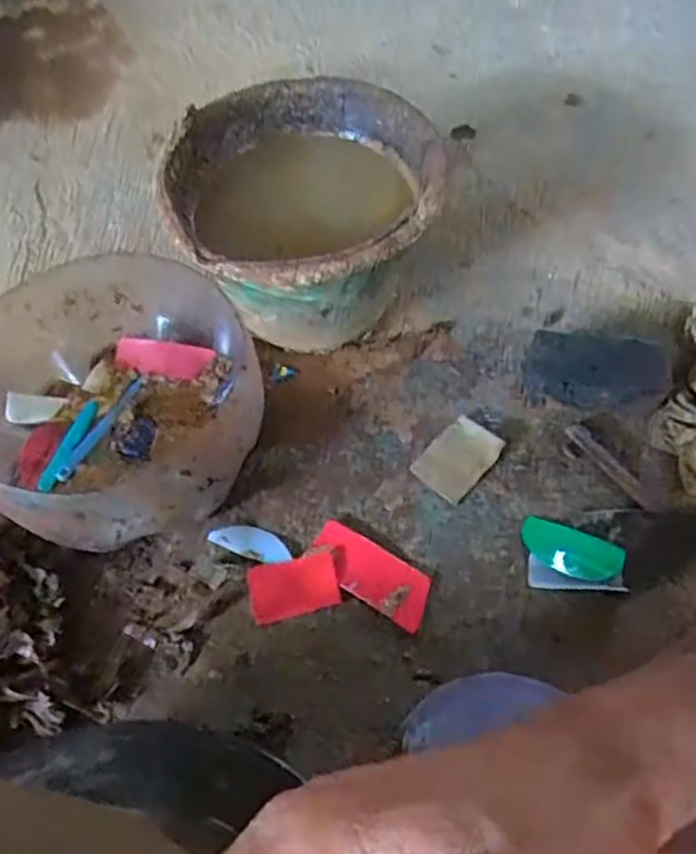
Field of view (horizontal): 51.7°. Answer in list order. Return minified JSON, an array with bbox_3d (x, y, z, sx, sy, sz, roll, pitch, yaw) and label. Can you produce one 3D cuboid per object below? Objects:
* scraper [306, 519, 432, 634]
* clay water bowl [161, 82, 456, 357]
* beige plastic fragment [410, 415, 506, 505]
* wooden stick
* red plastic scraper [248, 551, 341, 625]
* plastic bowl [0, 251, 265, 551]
[{"bbox_3d":[0.020,0.122,0.605,0.108,0.011,0.048,29,62,17],"label":"scraper"},{"bbox_3d":[-0.041,-0.196,0.720,0.249,0.171,0.266,1,58,0],"label":"clay water bowl"},{"bbox_3d":[0.100,0.028,0.655,0.053,0.010,0.073,39,84,15],"label":"beige plastic fragment"},{"bbox_3d":[0.235,0.033,0.649,0.013,0.010,0.100,-30,63,-18],"label":"wooden stick"},{"bbox_3d":[-0.045,0.133,0.603,0.071,0.008,0.048,-12,70,-2],"label":"red plastic scraper"},{"bbox_3d":[-0.202,-0.015,0.630,0.236,0.129,0.257,0,58,0],"label":"plastic bowl"}]

